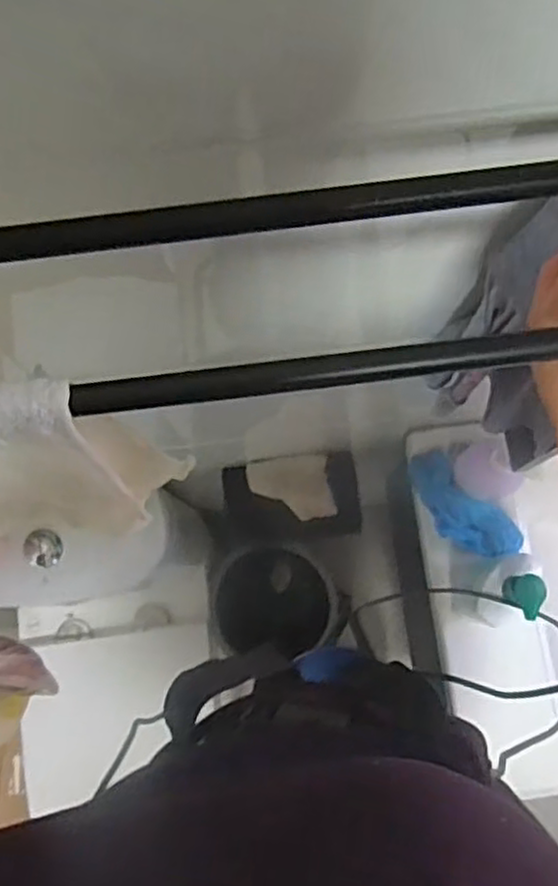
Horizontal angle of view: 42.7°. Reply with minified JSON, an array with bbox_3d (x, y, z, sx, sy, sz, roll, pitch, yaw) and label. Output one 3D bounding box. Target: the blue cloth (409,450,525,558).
[{"bbox_3d":[0.238,0.087,0.946,0.173,0.025,0.080,44,116,17],"label":"blue cloth"}]

